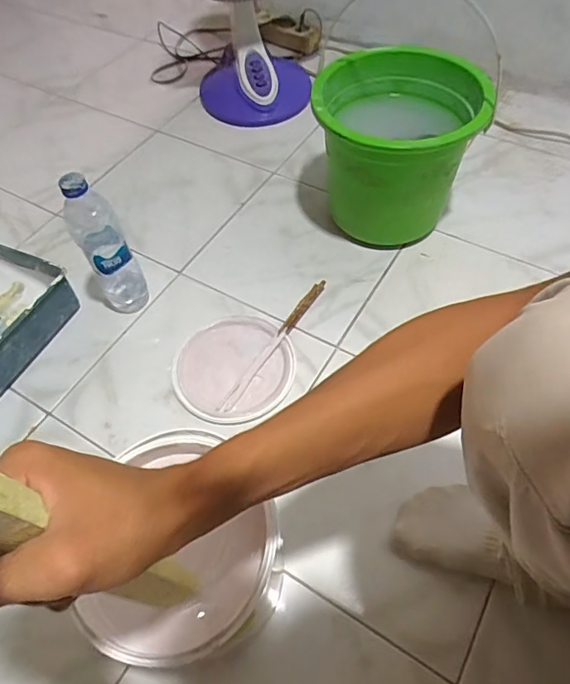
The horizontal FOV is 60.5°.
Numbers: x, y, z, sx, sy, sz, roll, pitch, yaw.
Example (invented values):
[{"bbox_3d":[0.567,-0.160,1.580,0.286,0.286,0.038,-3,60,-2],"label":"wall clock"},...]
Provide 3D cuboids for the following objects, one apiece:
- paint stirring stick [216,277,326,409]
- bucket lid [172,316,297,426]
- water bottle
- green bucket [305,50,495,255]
[{"bbox_3d":[-0.014,-0.003,0.722,0.017,0.016,0.259,28,61,20],"label":"paint stirring stick"},{"bbox_3d":[-0.074,0.034,0.707,0.169,0.022,0.171,-1,55,1],"label":"bucket lid"},{"bbox_3d":[-0.255,-0.134,0.698,0.062,0.239,0.062,-18,56,-10],"label":"water bottle"},{"bbox_3d":[0.168,-0.292,0.780,0.230,0.232,0.253,7,56,7],"label":"green bucket"}]

